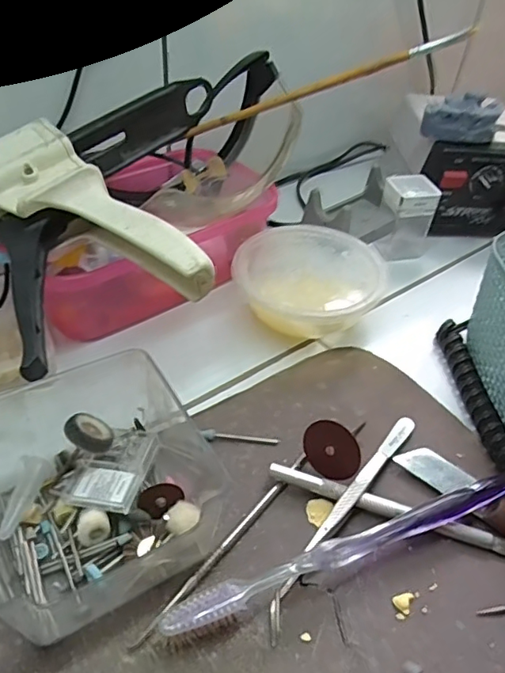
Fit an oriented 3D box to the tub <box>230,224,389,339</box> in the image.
[{"bbox_3d":[0.038,-0.035,0.380,0.101,0.040,0.102,3,43,-3],"label":"tub"}]

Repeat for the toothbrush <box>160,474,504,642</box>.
[{"bbox_3d":[0.048,0.101,0.251,0.184,0.019,0.014,-15,47,-20],"label":"toothbrush"}]

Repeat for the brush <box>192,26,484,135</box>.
[{"bbox_3d":[0.048,-0.169,0.357,0.194,0.009,0.011,-15,43,12],"label":"brush"}]

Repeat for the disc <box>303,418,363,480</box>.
[{"bbox_3d":[0.043,0.061,0.286,0.004,0.030,0.031,-7,73,-61],"label":"disc"}]

